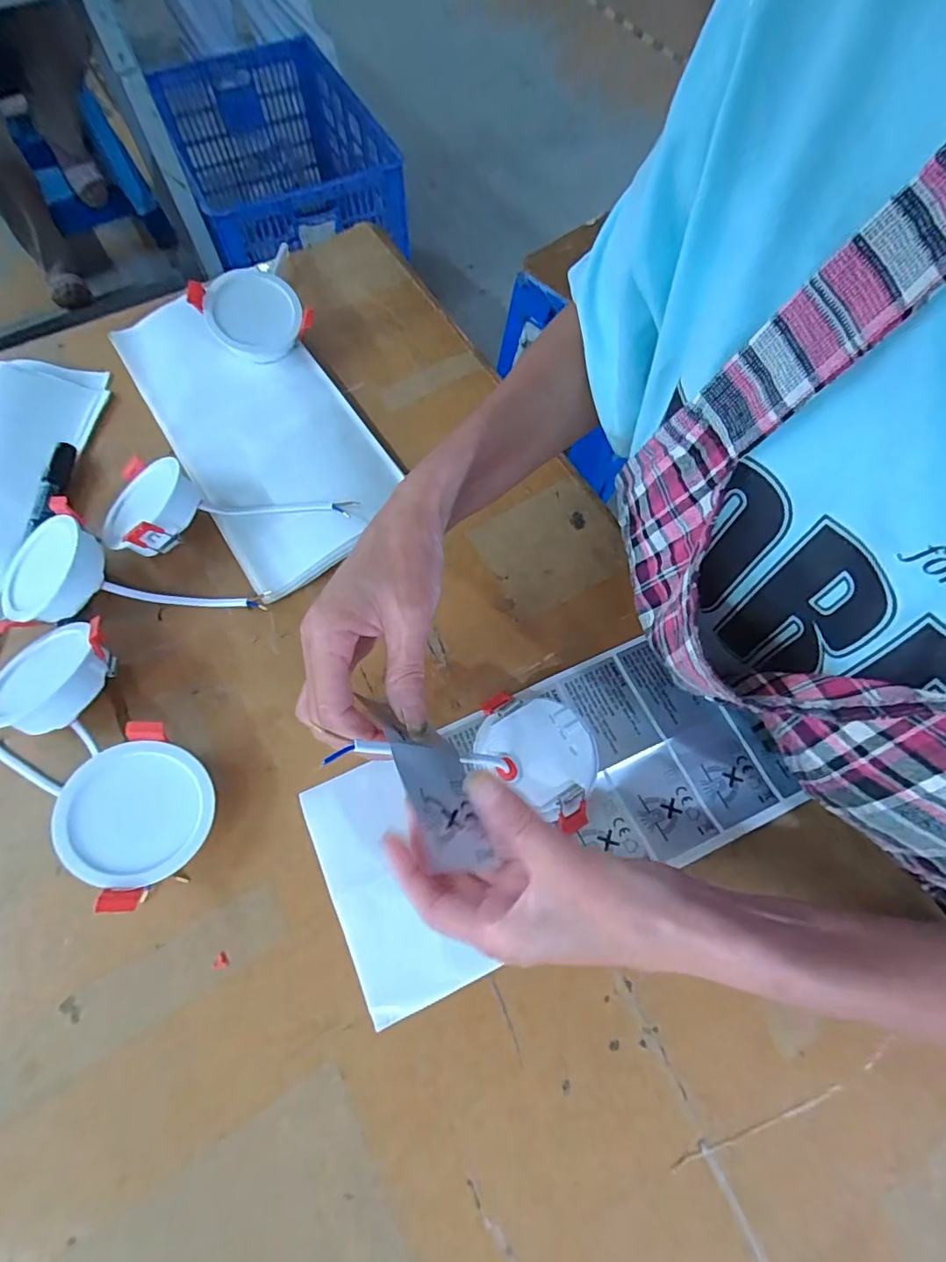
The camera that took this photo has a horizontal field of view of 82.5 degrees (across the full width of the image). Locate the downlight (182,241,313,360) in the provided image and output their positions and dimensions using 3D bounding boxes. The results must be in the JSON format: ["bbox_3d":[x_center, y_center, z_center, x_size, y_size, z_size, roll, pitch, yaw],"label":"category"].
[{"bbox_3d":[-0.178,-0.259,0.441,0.072,0.029,0.070,-36,98,-14],"label":"downlight"}]

